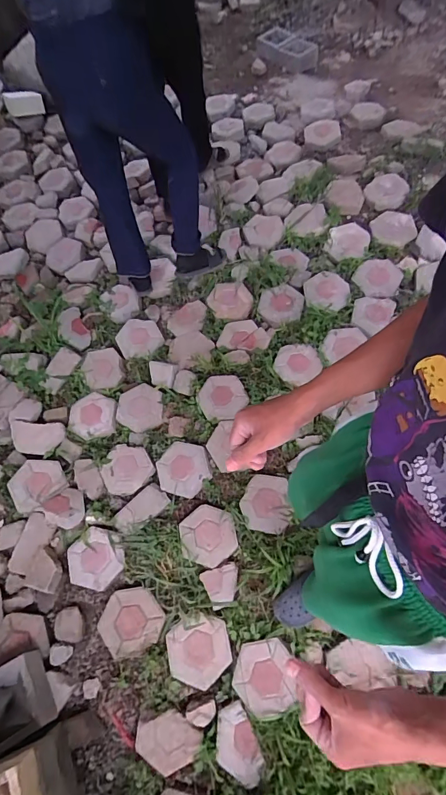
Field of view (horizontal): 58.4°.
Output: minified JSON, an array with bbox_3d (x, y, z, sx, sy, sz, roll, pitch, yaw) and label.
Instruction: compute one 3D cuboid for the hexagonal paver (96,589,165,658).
[{"bbox_3d":[-0.305,0.739,1.327,0.199,0.056,0.200,-32,66,-12],"label":"hexagonal paver"}]

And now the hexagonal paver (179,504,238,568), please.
[{"bbox_3d":[-0.054,0.497,1.441,0.196,0.031,0.201,-11,63,-2],"label":"hexagonal paver"}]

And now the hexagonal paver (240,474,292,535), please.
[{"bbox_3d":[0.165,0.391,1.459,0.199,0.049,0.198,-5,63,1],"label":"hexagonal paver"}]

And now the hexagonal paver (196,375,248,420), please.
[{"bbox_3d":[-0.004,-0.001,1.664,0.199,0.054,0.210,-27,65,-10],"label":"hexagonal paver"}]

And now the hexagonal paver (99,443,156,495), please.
[{"bbox_3d":[-0.388,0.284,1.603,0.201,0.037,0.199,-33,64,-10],"label":"hexagonal paver"}]

